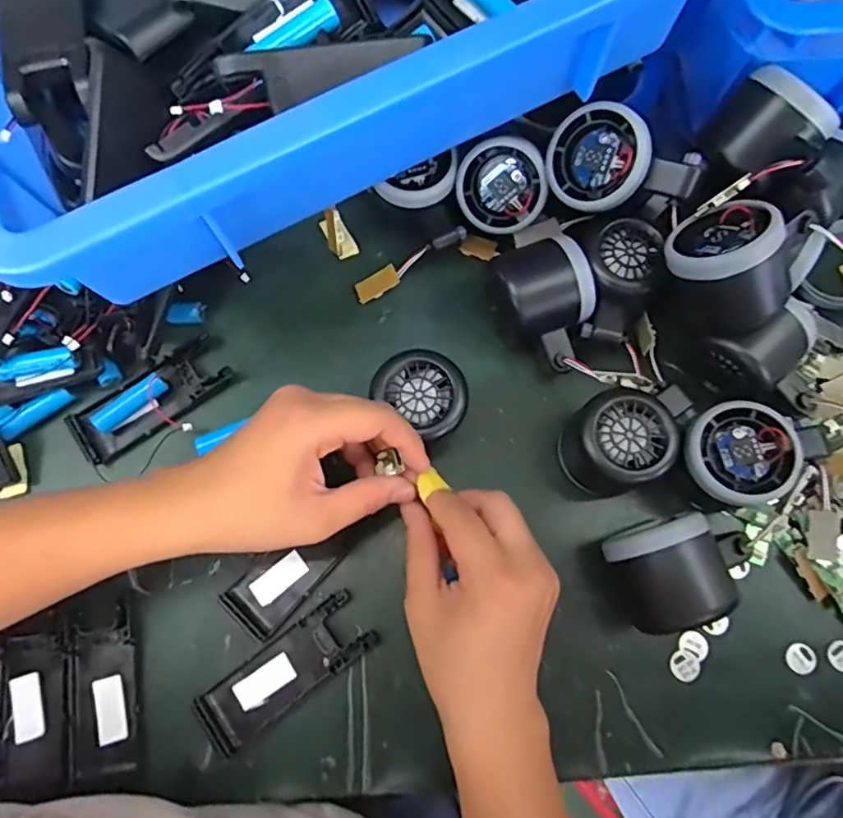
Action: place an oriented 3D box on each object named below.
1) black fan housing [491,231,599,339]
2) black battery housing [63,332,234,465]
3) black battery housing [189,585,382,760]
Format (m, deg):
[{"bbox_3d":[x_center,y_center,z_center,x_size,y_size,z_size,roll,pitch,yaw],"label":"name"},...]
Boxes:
[{"bbox_3d":[0.075,-0.074,0.365,0.057,0.045,0.057,-22,76,-5],"label":"black fan housing"},{"bbox_3d":[-0.175,-0.006,0.373,0.101,0.019,0.038,-34,79,-8],"label":"black battery housing"},{"bbox_3d":[-0.078,0.151,0.332,0.101,0.011,0.037,-34,79,-8],"label":"black battery housing"}]

